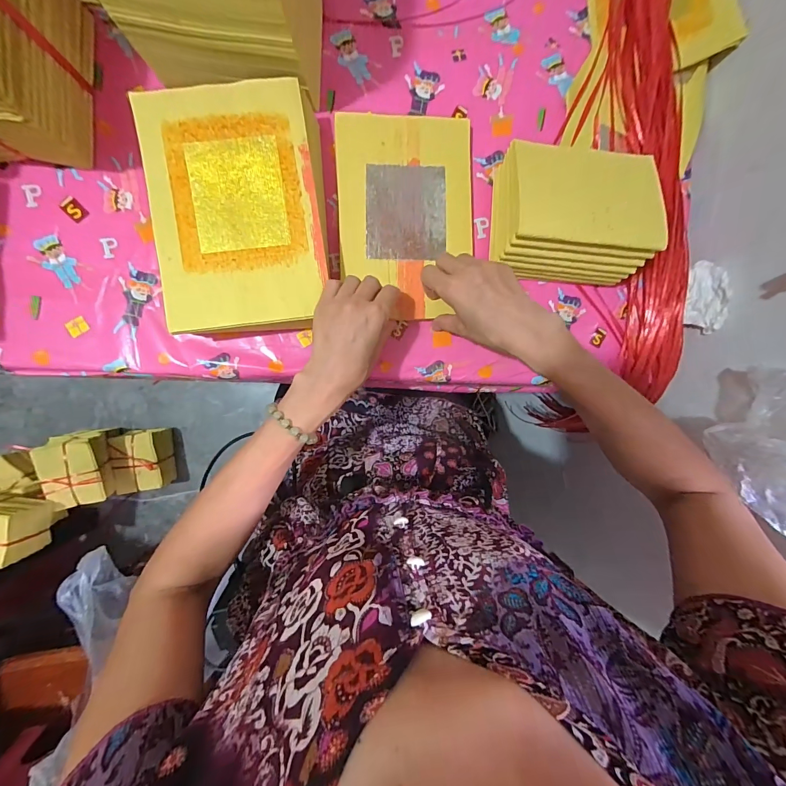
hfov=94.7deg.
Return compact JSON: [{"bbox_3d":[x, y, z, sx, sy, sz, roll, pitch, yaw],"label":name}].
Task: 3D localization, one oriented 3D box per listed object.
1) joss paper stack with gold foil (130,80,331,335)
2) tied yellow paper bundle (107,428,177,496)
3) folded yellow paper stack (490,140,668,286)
[{"bbox_3d":[-0.155,-0.182,0.383,0.165,0.058,0.236,-7,93,-5],"label":"joss paper stack with gold foil"},{"bbox_3d":[-0.729,0.193,1.076,0.120,0.138,0.173,-8,93,-5],"label":"tied yellow paper bundle"},{"bbox_3d":[0.189,-0.196,0.393,0.159,0.082,0.137,1,92,-6],"label":"folded yellow paper stack"}]

